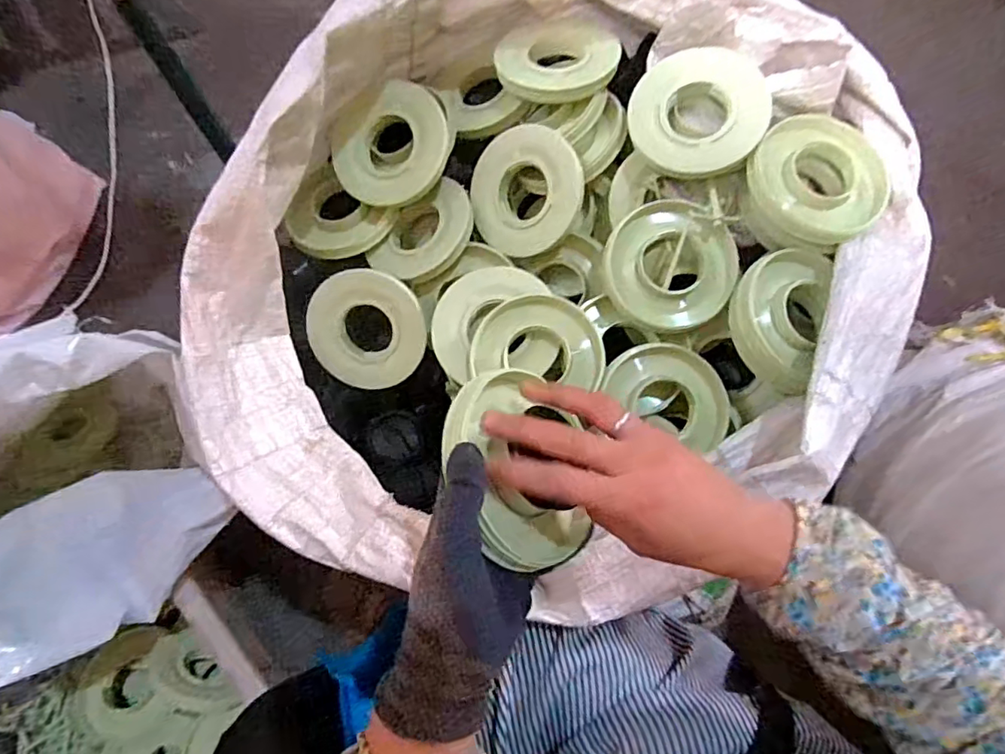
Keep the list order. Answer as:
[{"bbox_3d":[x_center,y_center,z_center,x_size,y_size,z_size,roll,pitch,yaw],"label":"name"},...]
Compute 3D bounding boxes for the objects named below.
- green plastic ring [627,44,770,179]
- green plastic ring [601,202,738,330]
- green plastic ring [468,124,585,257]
[{"bbox_3d":[0.194,-0.261,0.551,0.127,0.020,0.120,-1,87,13],"label":"green plastic ring"},{"bbox_3d":[0.167,-0.111,0.554,0.125,0.021,0.124,0,92,4],"label":"green plastic ring"},{"bbox_3d":[0.025,-0.196,0.587,0.127,0.013,0.128,4,99,30],"label":"green plastic ring"}]

